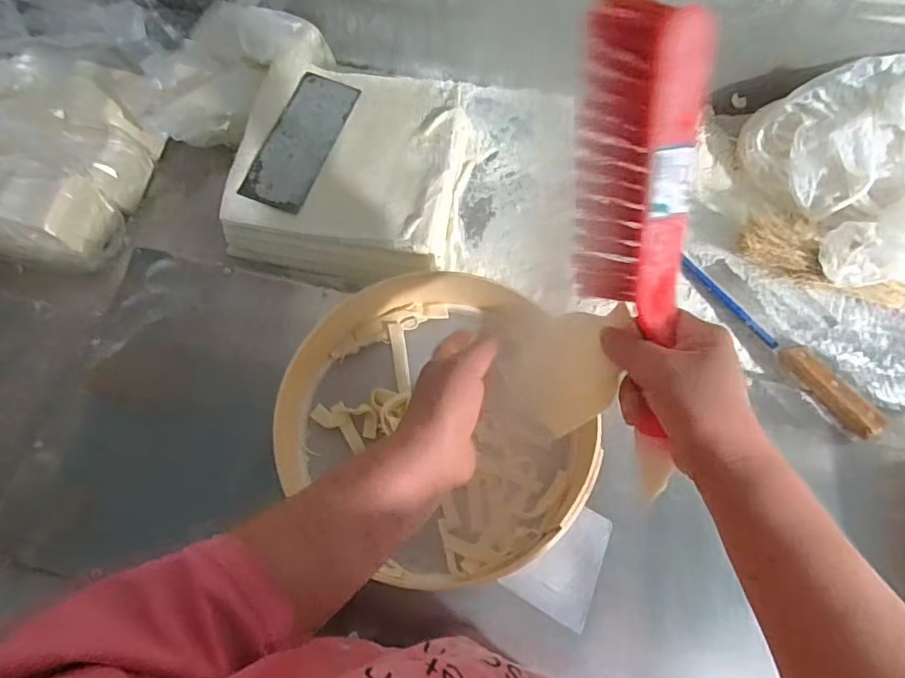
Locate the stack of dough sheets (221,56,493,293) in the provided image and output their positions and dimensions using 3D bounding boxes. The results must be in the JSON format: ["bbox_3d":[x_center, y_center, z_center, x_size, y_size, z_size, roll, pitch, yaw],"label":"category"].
[{"bbox_3d":[-0.108,-0.212,0.643,0.264,0.086,0.288,10,69,1],"label":"stack of dough sheets"}]

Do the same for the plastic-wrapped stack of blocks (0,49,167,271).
[{"bbox_3d":[-0.476,-0.205,0.595,0.195,0.103,0.233,9,69,1],"label":"plastic-wrapped stack of blocks"}]

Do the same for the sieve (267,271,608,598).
[{"bbox_3d":[-0.020,0.083,0.500,0.252,0.079,0.281,-29,73,-13],"label":"sieve"}]

